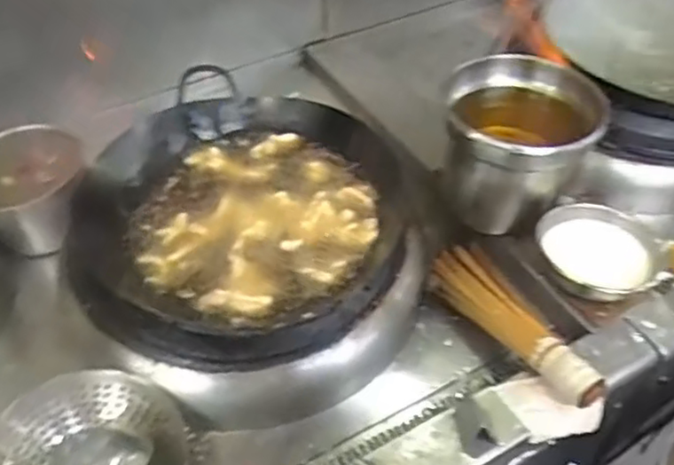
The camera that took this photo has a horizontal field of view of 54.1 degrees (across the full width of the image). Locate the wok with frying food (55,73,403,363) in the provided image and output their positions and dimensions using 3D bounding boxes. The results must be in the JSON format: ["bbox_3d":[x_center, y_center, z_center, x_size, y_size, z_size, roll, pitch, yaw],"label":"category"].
[{"bbox_3d":[-0.120,-0.020,0.935,0.396,0.145,0.432,0,45,0],"label":"wok with frying food"}]

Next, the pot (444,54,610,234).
[{"bbox_3d":[0.275,-0.126,1.012,0.219,0.199,0.227,0,45,0],"label":"pot"}]

